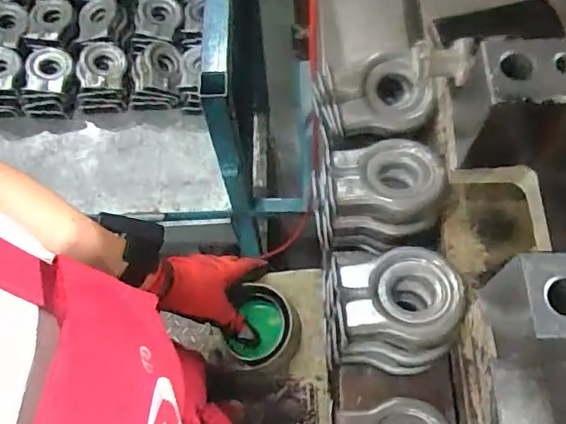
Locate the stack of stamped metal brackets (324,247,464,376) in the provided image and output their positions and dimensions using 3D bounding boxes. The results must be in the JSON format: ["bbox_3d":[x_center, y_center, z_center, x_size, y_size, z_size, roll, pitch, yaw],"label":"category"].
[{"bbox_3d":[0.102,0.091,0.566,0.125,0.065,0.114,9,67,5],"label":"stack of stamped metal brackets"}]

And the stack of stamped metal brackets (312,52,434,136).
[{"bbox_3d":[0.100,-0.133,0.663,0.128,0.057,0.088,1,67,2],"label":"stack of stamped metal brackets"}]

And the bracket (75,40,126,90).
[{"bbox_3d":[-0.390,-0.311,1.226,0.099,0.028,0.122,-4,67,0],"label":"bracket"}]

